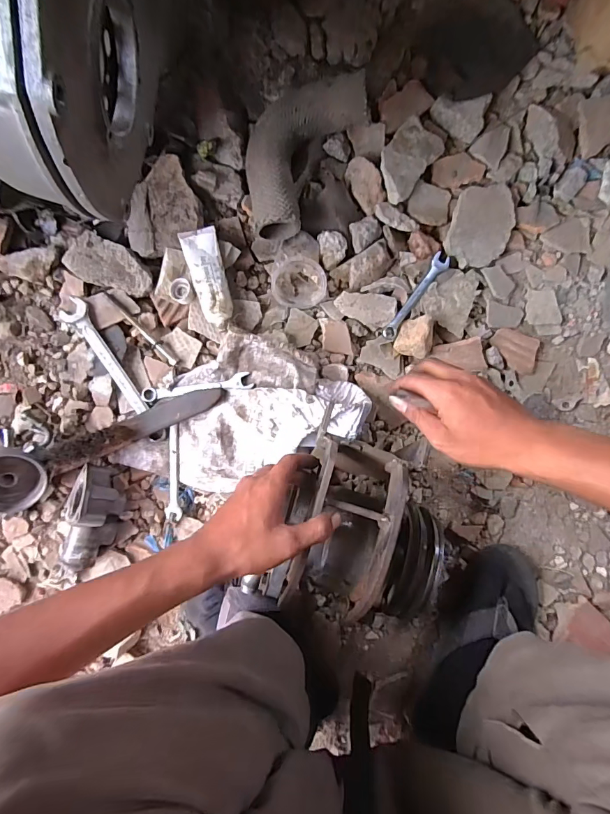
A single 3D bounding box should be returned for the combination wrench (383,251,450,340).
[{"bbox_3d":[0.153,-0.150,0.545,0.023,0.004,0.139,35,89,-1],"label":"combination wrench"}]

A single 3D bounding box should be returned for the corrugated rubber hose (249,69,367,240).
[{"bbox_3d":[-0.014,-0.320,0.499,0.109,0.067,0.210,34,91,-8],"label":"corrugated rubber hose"}]

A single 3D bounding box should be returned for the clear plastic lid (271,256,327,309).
[{"bbox_3d":[-0.010,-0.169,0.538,0.071,0.025,0.065,7,121,-12],"label":"clear plastic lid"}]

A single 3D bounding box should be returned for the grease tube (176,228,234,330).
[{"bbox_3d":[-0.122,-0.166,0.516,0.043,0.021,0.125,-16,90,-1],"label":"grease tube"}]

